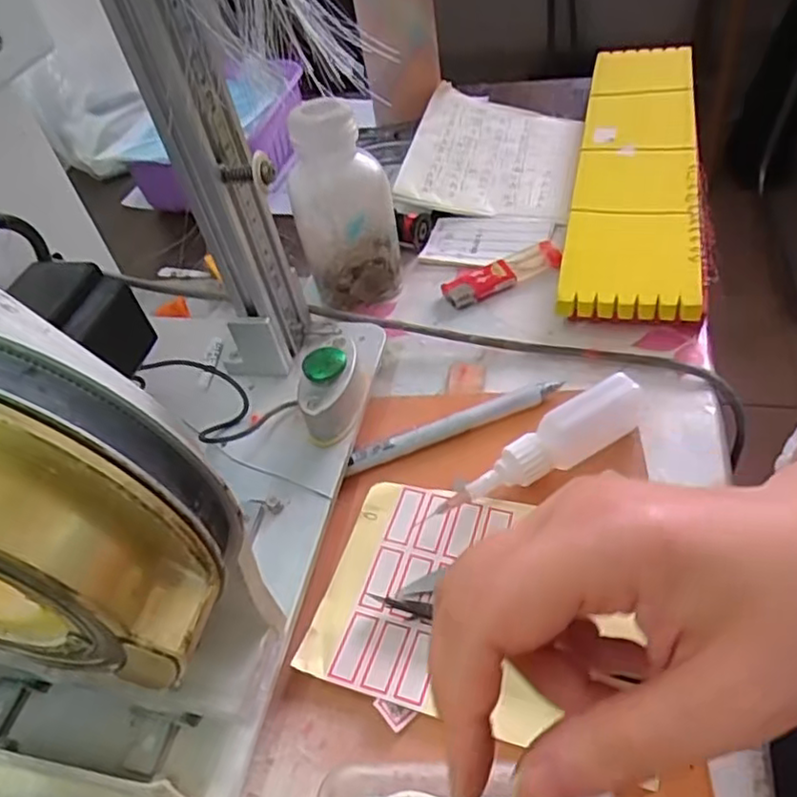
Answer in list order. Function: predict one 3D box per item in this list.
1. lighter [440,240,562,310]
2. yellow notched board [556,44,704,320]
[{"bbox_3d":[0.069,-0.085,0.445,0.081,0.012,0.025,-20,50,-10],"label":"lighter"},{"bbox_3d":[0.169,-0.170,0.471,0.080,0.016,0.313,6,54,15],"label":"yellow notched board"}]

